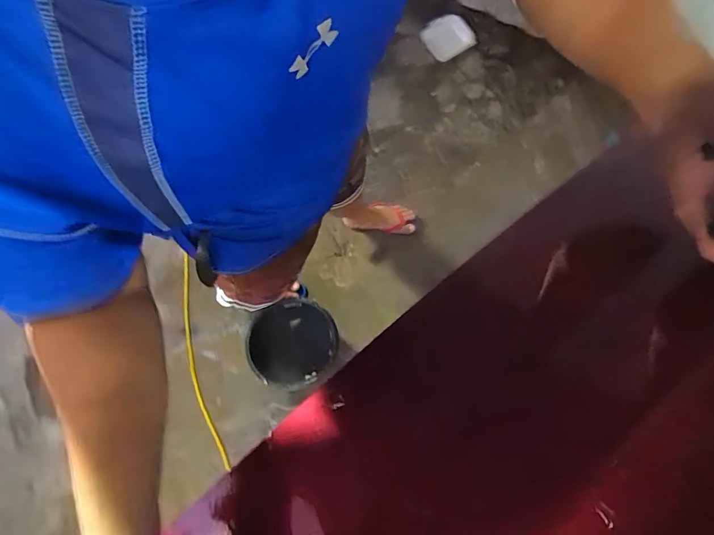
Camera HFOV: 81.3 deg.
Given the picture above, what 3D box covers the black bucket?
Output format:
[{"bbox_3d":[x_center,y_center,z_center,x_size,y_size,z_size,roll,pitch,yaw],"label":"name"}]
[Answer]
[{"bbox_3d":[-0.194,0.242,1.320,0.263,0.216,0.242,0,80,-1],"label":"black bucket"}]

